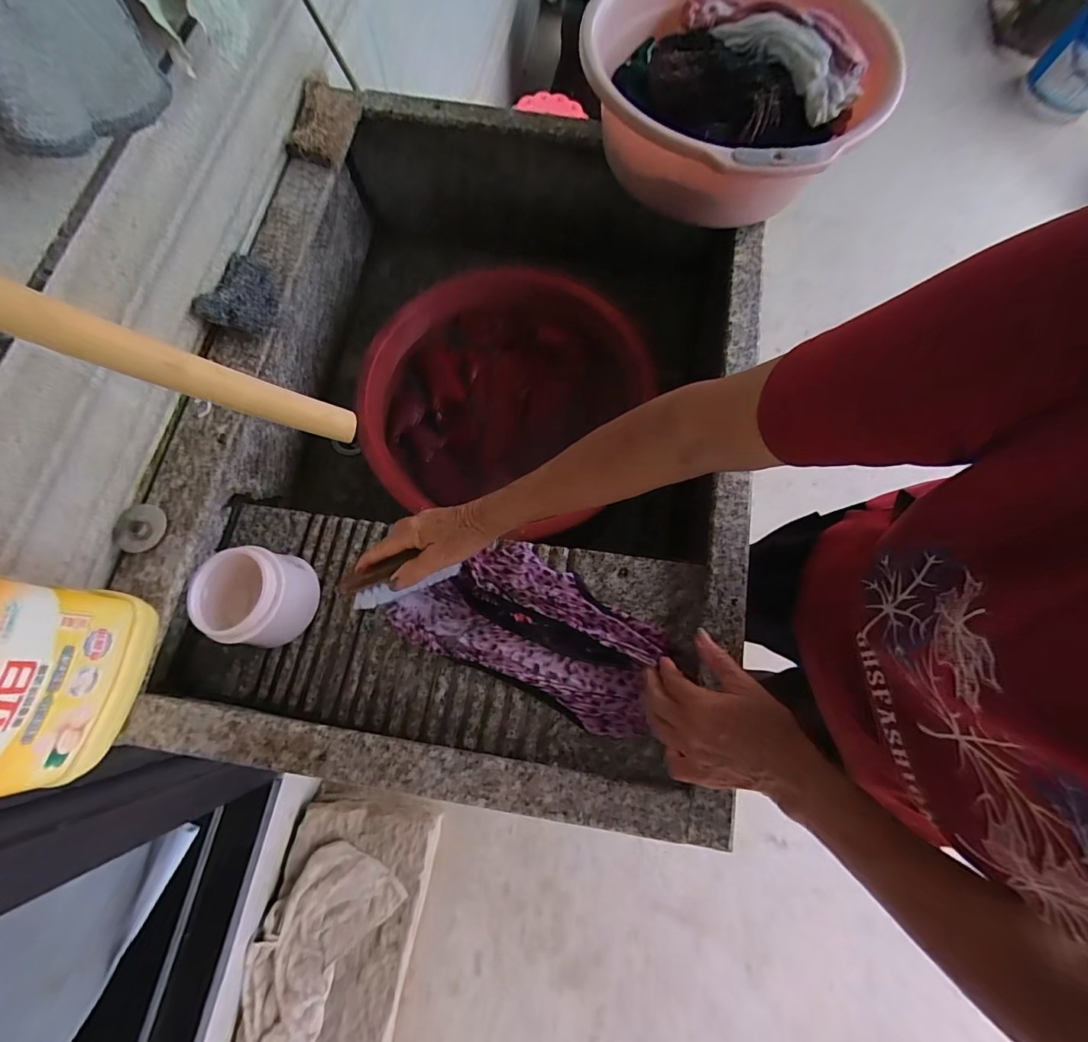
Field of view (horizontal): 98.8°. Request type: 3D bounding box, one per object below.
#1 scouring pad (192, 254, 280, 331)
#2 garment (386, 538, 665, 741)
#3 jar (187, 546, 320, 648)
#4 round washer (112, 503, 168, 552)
[{"bbox_3d":[-0.319,-0.245,0.497,0.055,0.043,0.094,11,74,1],"label":"scouring pad"},{"bbox_3d":[-0.016,0.102,0.476,0.262,0.020,0.131,19,74,13],"label":"garment"},{"bbox_3d":[-0.294,0.080,0.489,0.090,0.083,0.094,1,74,-2],"label":"jar"},{"bbox_3d":[-0.384,0.006,0.442,0.043,0.010,0.046,1,74,-2],"label":"round washer"}]

